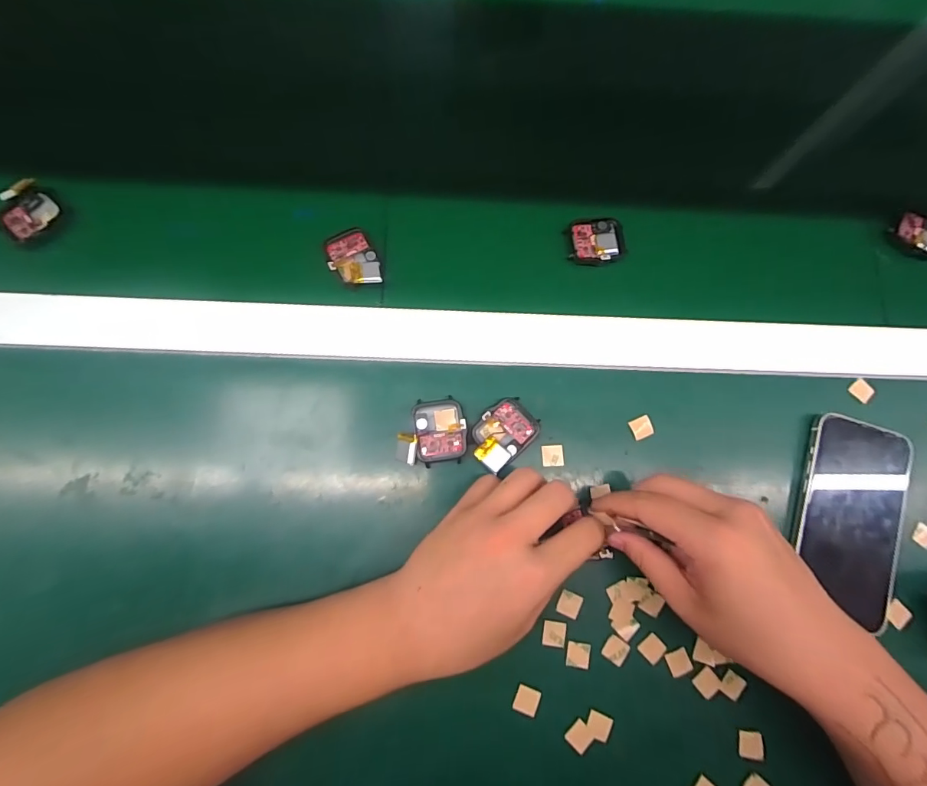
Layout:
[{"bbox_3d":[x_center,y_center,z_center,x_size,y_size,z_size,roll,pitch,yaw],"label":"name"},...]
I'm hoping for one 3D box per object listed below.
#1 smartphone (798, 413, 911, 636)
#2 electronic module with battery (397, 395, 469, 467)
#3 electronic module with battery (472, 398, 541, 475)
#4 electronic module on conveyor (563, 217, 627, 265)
[{"bbox_3d":[0.284,0.090,0.323,0.075,0.012,0.138,15,79,1],"label":"smartphone"},{"bbox_3d":[-0.022,0.027,0.319,0.048,0.015,0.045,-3,79,-2],"label":"electronic module with battery"},{"bbox_3d":[0.029,0.029,0.318,0.051,0.014,0.036,-40,83,-8],"label":"electronic module with battery"},{"bbox_3d":[0.108,-0.122,0.357,0.046,0.010,0.038,-6,80,-3],"label":"electronic module on conveyor"}]

